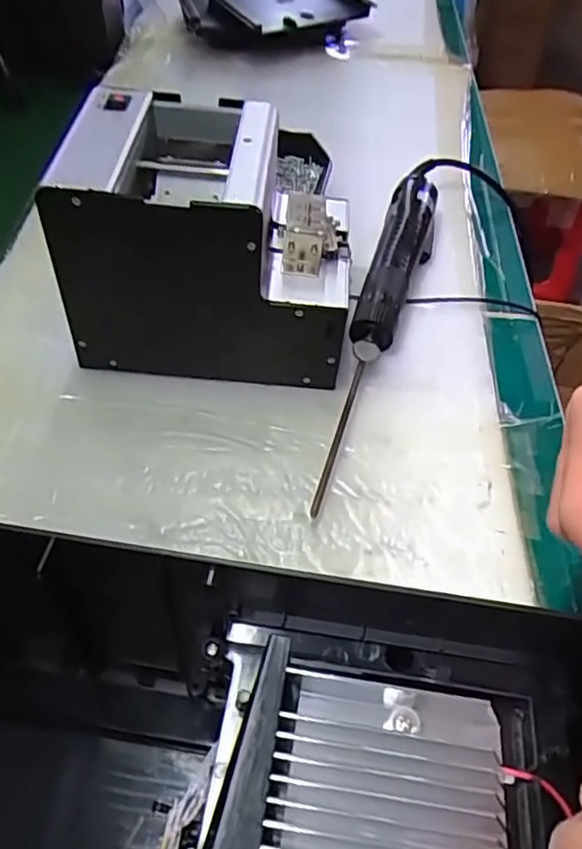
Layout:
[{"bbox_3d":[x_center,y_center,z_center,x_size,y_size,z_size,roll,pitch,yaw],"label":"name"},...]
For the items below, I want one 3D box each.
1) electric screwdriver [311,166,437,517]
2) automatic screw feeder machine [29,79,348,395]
[{"bbox_3d":[0.071,-0.087,0.484,0.042,0.044,0.362,14,50,8],"label":"electric screwdriver"},{"bbox_3d":[-0.051,-0.121,0.440,0.176,0.142,0.123,5,50,0],"label":"automatic screw feeder machine"}]

